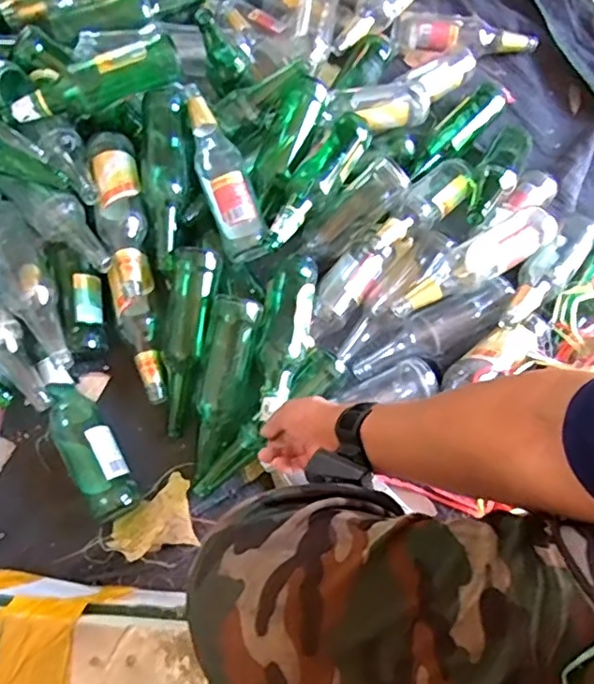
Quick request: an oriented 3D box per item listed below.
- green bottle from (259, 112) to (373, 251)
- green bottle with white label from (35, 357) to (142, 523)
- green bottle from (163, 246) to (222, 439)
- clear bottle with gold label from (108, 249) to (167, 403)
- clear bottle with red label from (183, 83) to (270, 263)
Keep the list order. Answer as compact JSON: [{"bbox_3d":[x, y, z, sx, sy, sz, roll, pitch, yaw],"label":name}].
[{"bbox_3d":[0.025,-0.232,0.877,0.068,0.057,0.268,31,70,9],"label":"green bottle"},{"bbox_3d":[-0.291,0.134,0.812,0.074,0.065,0.225,-32,73,-14],"label":"green bottle with white label"},{"bbox_3d":[-0.157,0.000,0.844,0.078,0.061,0.262,7,85,0],"label":"green bottle"},{"bbox_3d":[-0.223,-0.020,0.846,0.061,0.072,0.215,-12,92,-8],"label":"clear bottle with gold label"},{"bbox_3d":[-0.109,-0.248,0.872,0.066,0.077,0.271,-19,84,-10],"label":"clear bottle with red label"}]

